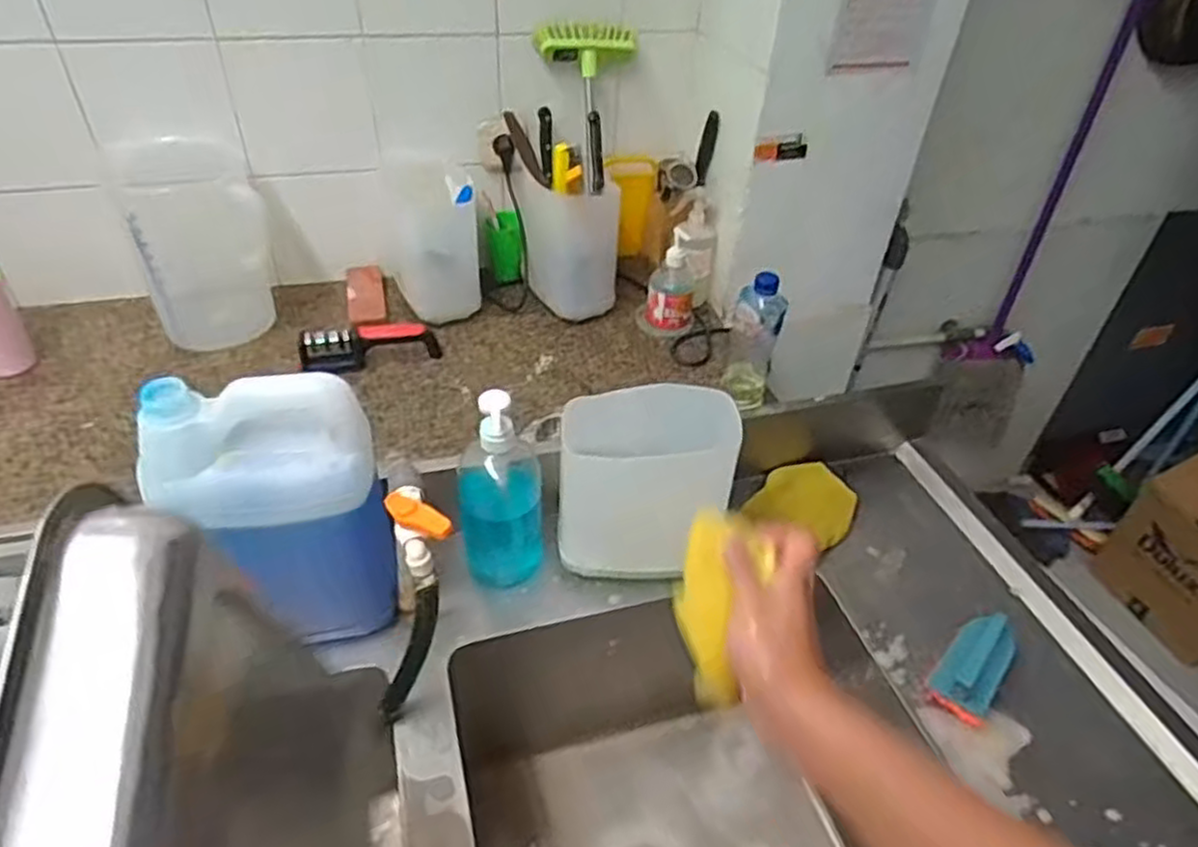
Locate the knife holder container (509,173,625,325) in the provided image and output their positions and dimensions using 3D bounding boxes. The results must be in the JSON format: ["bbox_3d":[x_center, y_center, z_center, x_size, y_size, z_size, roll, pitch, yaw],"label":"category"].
[{"bbox_3d":[-0.049,-0.304,1.236,0.138,0.217,0.185,-13,43,-18],"label":"knife holder container"}]

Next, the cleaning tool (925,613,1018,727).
[{"bbox_3d":[0.393,0.257,0.774,0.057,0.065,0.113,31,48,28],"label":"cleaning tool"}]

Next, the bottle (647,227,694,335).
[{"bbox_3d":[0.121,-0.228,1.193,0.075,0.175,0.075,7,41,4],"label":"bottle"}]

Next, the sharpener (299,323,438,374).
[{"bbox_3d":[-0.347,-0.119,1.115,0.196,0.056,0.051,-13,43,-18],"label":"sharpener"}]

